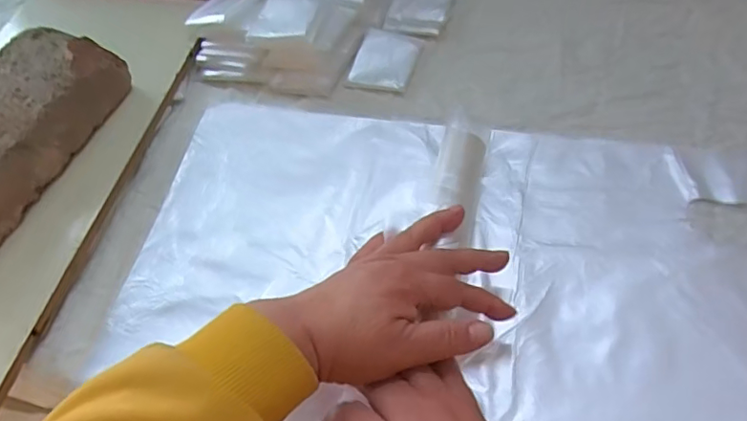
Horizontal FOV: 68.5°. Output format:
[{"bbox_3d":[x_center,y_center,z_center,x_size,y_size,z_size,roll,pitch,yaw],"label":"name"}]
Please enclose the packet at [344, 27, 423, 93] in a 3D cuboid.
[{"bbox_3d":[0.013,-0.159,0.572,0.062,0.007,0.079,15,59,13],"label":"packet"}]

